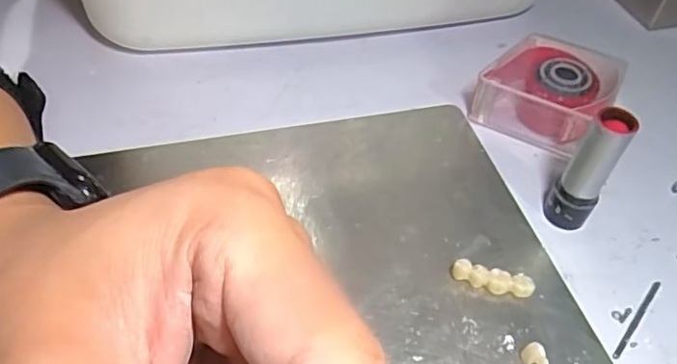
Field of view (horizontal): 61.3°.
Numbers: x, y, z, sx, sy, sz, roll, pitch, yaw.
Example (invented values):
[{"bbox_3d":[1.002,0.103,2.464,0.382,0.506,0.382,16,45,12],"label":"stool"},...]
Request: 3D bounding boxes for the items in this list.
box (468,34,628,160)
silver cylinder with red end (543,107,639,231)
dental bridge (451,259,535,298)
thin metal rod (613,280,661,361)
[{"bbox_3d":[0.109,-0.047,0.295,0.057,0.030,0.053,32,54,22],"label":"box"},{"bbox_3d":[0.105,-0.003,0.240,0.018,0.058,0.018,27,52,19],"label":"silver cylinder with red end"},{"bbox_3d":[0.063,0.040,0.232,0.033,0.010,0.008,11,49,6],"label":"dental bridge"},{"bbox_3d":[0.120,0.054,0.228,0.004,0.004,0.043,35,57,24],"label":"thin metal rod"}]

